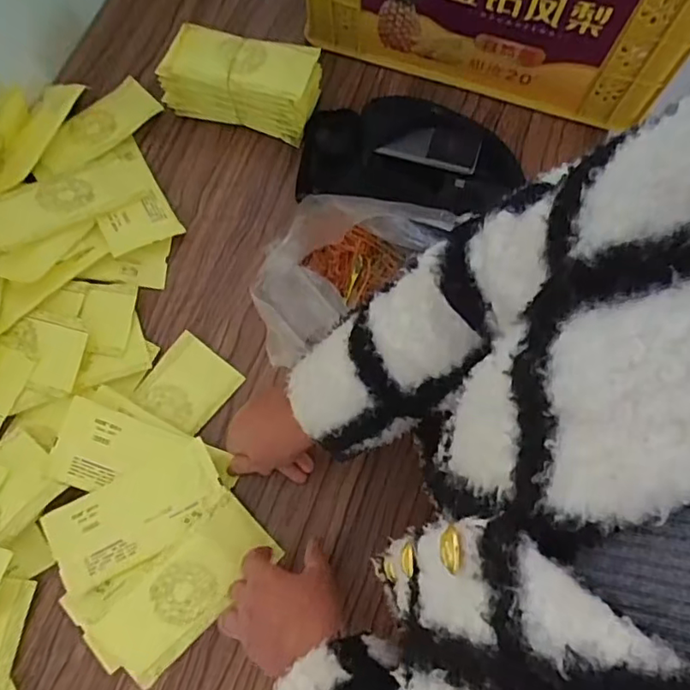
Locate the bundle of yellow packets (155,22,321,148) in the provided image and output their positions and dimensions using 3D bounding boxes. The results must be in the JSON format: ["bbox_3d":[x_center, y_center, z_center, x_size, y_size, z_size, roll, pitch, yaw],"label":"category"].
[{"bbox_3d":[-0.126,-0.320,0.696,0.177,0.084,0.079,12,72,3],"label":"bundle of yellow packets"}]

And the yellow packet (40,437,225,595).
[{"bbox_3d":[-0.208,0.168,0.568,0.172,0.007,0.085,-29,76,-6],"label":"yellow packet"}]

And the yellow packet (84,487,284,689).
[{"bbox_3d":[-0.155,0.235,0.556,0.178,0.014,0.084,-43,93,-14],"label":"yellow packet"}]

